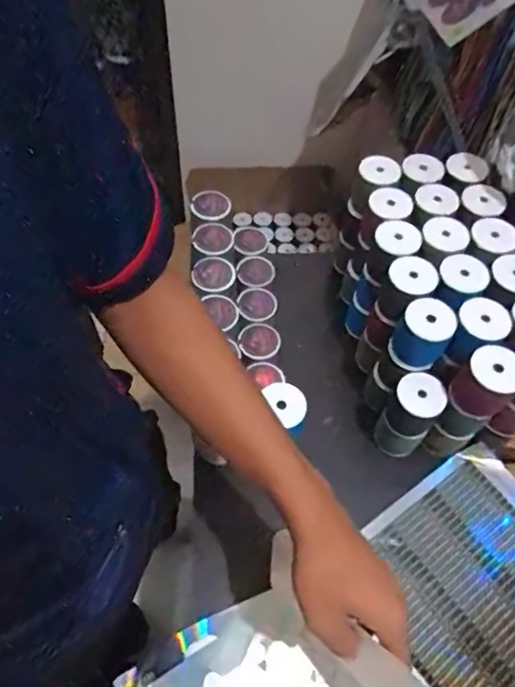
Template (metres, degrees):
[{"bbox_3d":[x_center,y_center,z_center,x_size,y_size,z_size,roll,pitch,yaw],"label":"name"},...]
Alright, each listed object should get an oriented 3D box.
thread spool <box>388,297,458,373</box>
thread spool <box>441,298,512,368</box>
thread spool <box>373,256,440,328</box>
[{"bbox_3d":[0.187,-0.006,0.594,0.058,0.080,0.052,27,60,13],"label":"thread spool"},{"bbox_3d":[0.243,-0.009,0.582,0.052,0.057,0.063,37,63,18],"label":"thread spool"},{"bbox_3d":[0.175,-0.059,0.620,0.053,0.075,0.053,2,58,-3],"label":"thread spool"}]

